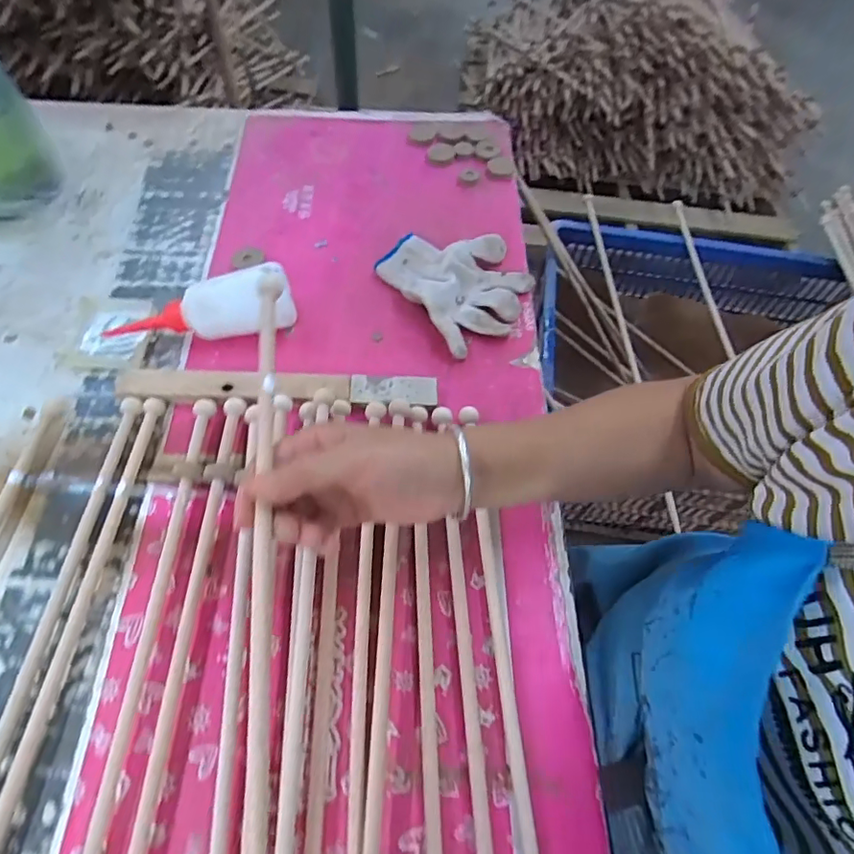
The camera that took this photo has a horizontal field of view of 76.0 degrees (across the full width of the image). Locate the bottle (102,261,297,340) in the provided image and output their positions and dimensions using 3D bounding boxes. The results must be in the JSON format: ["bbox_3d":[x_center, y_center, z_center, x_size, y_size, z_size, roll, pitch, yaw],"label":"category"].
[{"bbox_3d":[-0.221,-0.112,0.532,0.180,0.064,0.050,-7,60,-8],"label":"bottle"}]

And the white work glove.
[{"bbox_3d":[0.037,-0.162,0.592,0.135,0.034,0.163,-32,66,-20],"label":"white work glove"}]

